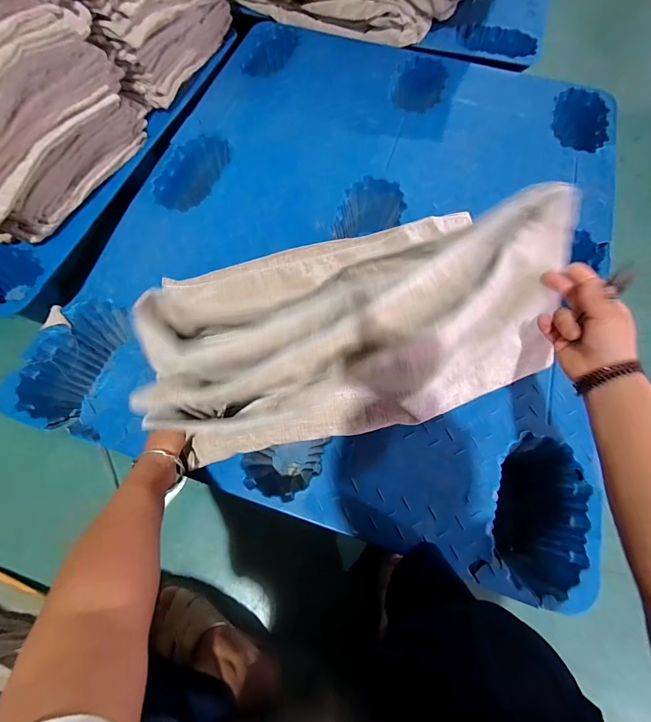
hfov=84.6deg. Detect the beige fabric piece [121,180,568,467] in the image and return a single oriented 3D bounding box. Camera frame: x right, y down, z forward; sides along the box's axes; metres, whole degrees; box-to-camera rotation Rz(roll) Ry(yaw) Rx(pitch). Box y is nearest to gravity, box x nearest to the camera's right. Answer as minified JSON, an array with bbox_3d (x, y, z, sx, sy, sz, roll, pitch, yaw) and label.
[{"bbox_3d":[0.032,-0.103,0.529,0.548,0.274,0.377,-11,70,-4],"label":"beige fabric piece"}]

